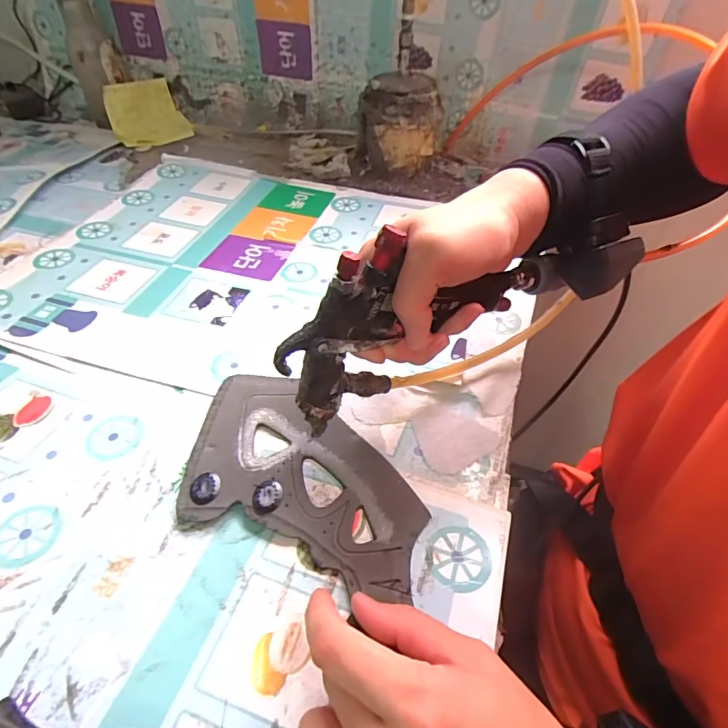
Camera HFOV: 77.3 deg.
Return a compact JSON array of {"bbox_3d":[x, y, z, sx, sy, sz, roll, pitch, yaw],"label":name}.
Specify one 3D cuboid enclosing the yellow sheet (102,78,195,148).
[{"bbox_3d":[-0.356,-0.416,0.753,0.116,0.068,0.085,-27,53,-26],"label":"yellow sheet"}]

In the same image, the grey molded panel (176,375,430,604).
[{"bbox_3d":[-0.043,0.071,0.325,0.182,0.008,0.126,16,48,13],"label":"grey molded panel"}]

